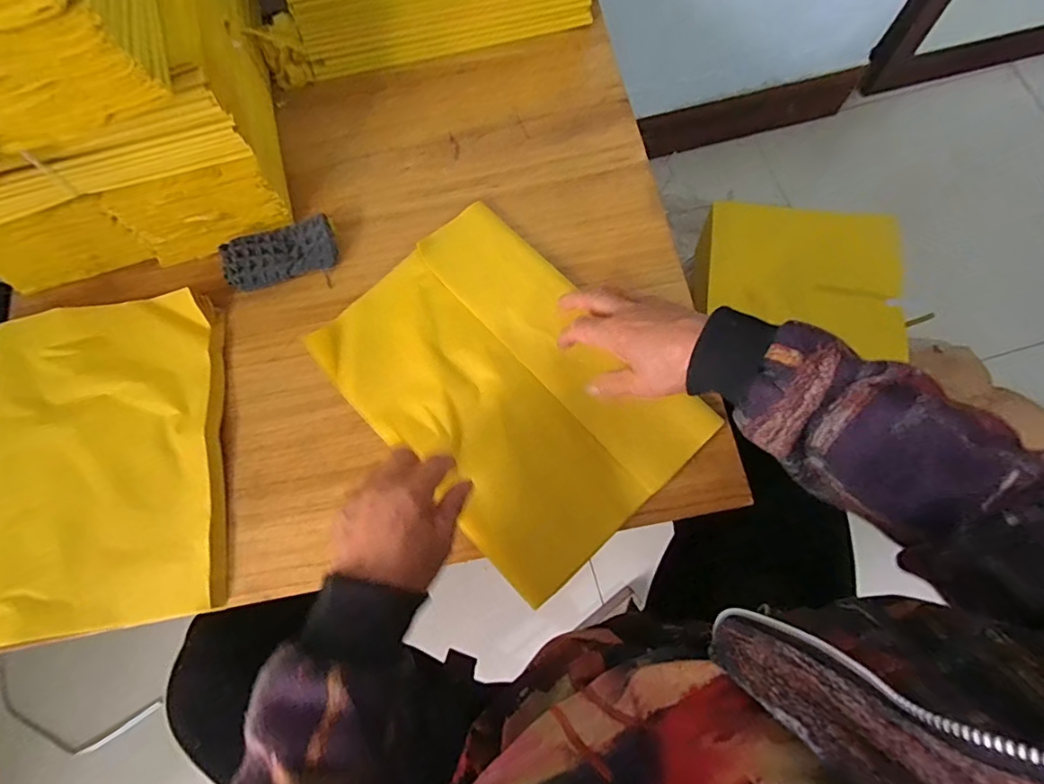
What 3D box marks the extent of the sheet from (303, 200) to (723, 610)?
[{"bbox_3d":[-0.013,-0.008,0.472,0.216,0.015,0.312,-41,78,-10],"label":"sheet"}]

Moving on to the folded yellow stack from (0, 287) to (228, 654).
[{"bbox_3d":[-0.380,0.056,0.469,0.213,0.017,0.296,-12,73,-1],"label":"folded yellow stack"}]

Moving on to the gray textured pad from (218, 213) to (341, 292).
[{"bbox_3d":[-0.238,-0.136,0.519,0.106,0.028,0.054,-24,74,-5],"label":"gray textured pad"}]

